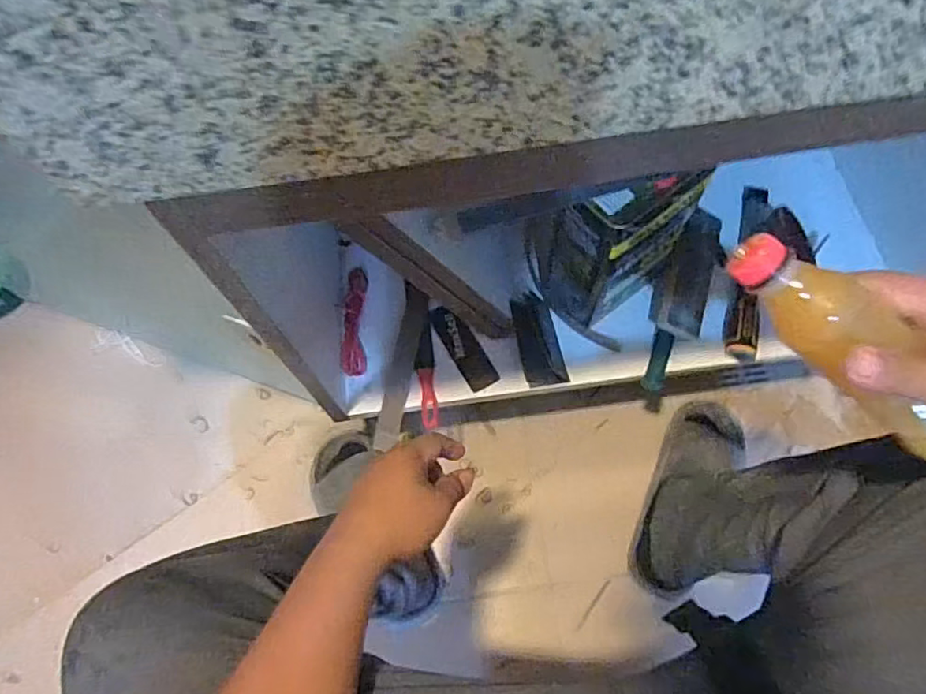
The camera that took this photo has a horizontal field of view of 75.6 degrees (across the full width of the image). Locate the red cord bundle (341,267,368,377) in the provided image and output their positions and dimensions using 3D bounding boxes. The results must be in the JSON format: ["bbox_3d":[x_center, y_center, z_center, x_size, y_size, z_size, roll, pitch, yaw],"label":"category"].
[{"bbox_3d":[-0.147,-0.040,0.816,0.029,0.017,0.164,-4,66,1],"label":"red cord bundle"}]

